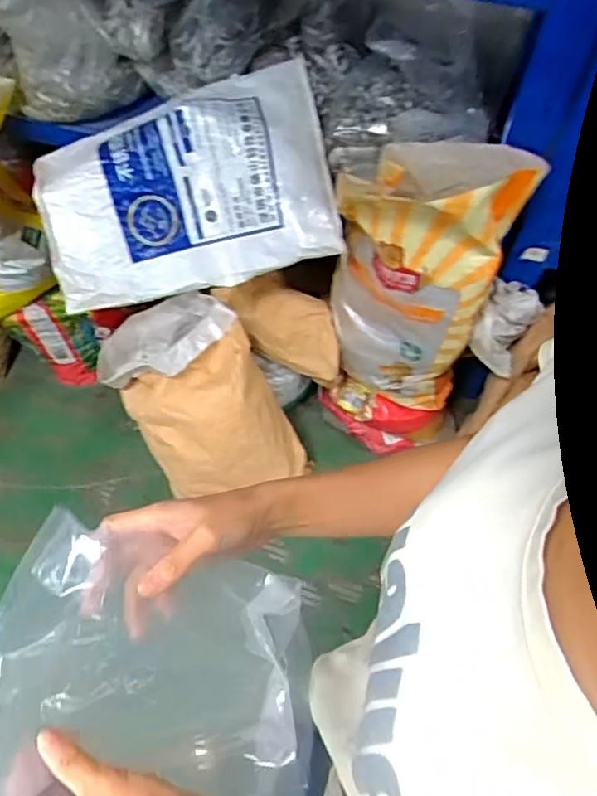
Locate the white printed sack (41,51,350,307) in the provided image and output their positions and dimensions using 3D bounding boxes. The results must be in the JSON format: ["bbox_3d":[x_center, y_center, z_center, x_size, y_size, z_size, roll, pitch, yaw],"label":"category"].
[{"bbox_3d":[-0.216,-0.419,1.198,0.584,0.127,0.393,-17,93,-6],"label":"white printed sack"}]

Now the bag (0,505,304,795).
[{"bbox_3d":[-0.085,0.187,0.404,0.233,0.055,0.176,27,61,-27],"label":"bag"}]

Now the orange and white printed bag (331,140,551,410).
[{"bbox_3d":[0.218,-0.222,1.218,0.332,0.582,0.143,11,58,4],"label":"orange and white printed bag"}]

